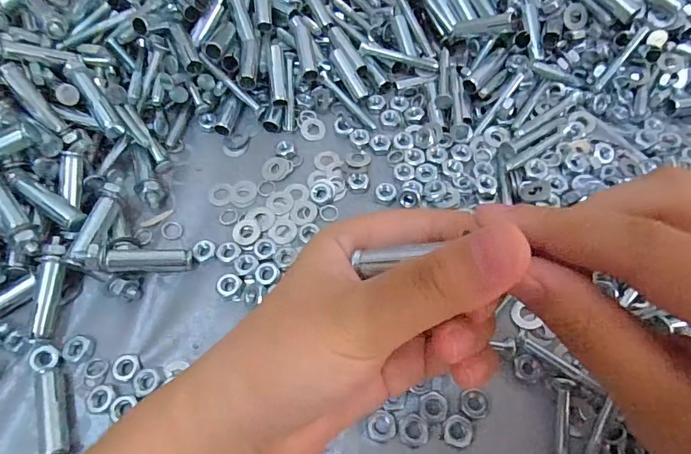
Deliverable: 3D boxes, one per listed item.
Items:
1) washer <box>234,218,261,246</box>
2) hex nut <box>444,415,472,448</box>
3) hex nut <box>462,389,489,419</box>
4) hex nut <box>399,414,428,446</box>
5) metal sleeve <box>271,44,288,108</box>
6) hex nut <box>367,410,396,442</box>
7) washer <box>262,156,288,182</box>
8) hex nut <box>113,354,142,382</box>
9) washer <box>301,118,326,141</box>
[{"bbox_3d":[-0.058,0.002,0.252,0.016,0.004,0.018,-18,62,-7],"label":"washer"},{"bbox_3d":[0.051,0.093,0.196,0.012,0.004,0.013,13,63,10],"label":"hex nut"},{"bbox_3d":[0.060,0.083,0.202,0.012,0.004,0.012,14,63,11],"label":"hex nut"},{"bbox_3d":[0.031,0.092,0.196,0.013,0.004,0.013,2,61,4],"label":"hex nut"},{"bbox_3d":[-0.044,-0.100,0.286,0.009,0.008,0.041,-4,83,1],"label":"metal sleeve"},{"bbox_3d":[0.017,0.091,0.198,0.013,0.004,0.013,2,61,4],"label":"hex nut"},{"bbox_3d":[-0.045,-0.038,0.275,0.017,0.004,0.017,-1,61,2],"label":"washer"},{"bbox_3d":[-0.110,0.070,0.217,0.015,0.004,0.013,33,68,19],"label":"hex nut"},{"bbox_3d":[-0.022,-0.066,0.288,0.016,0.004,0.018,-4,61,1],"label":"washer"}]

